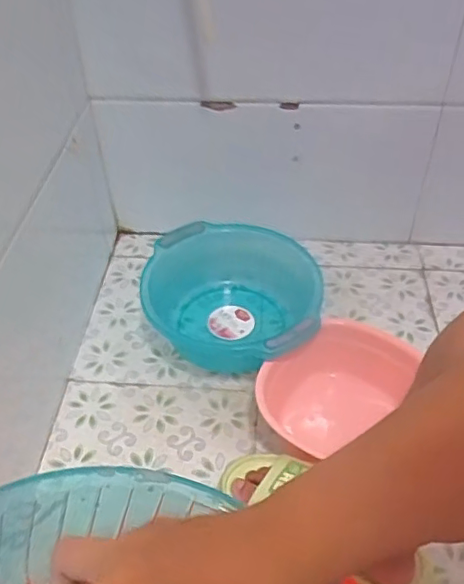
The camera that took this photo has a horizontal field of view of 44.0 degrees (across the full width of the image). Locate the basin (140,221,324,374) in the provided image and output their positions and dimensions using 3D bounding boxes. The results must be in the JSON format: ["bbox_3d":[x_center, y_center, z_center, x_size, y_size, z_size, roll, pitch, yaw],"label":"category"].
[{"bbox_3d":[-0.005,0.021,0.958,0.290,0.115,0.282,-1,43,0],"label":"basin"}]

